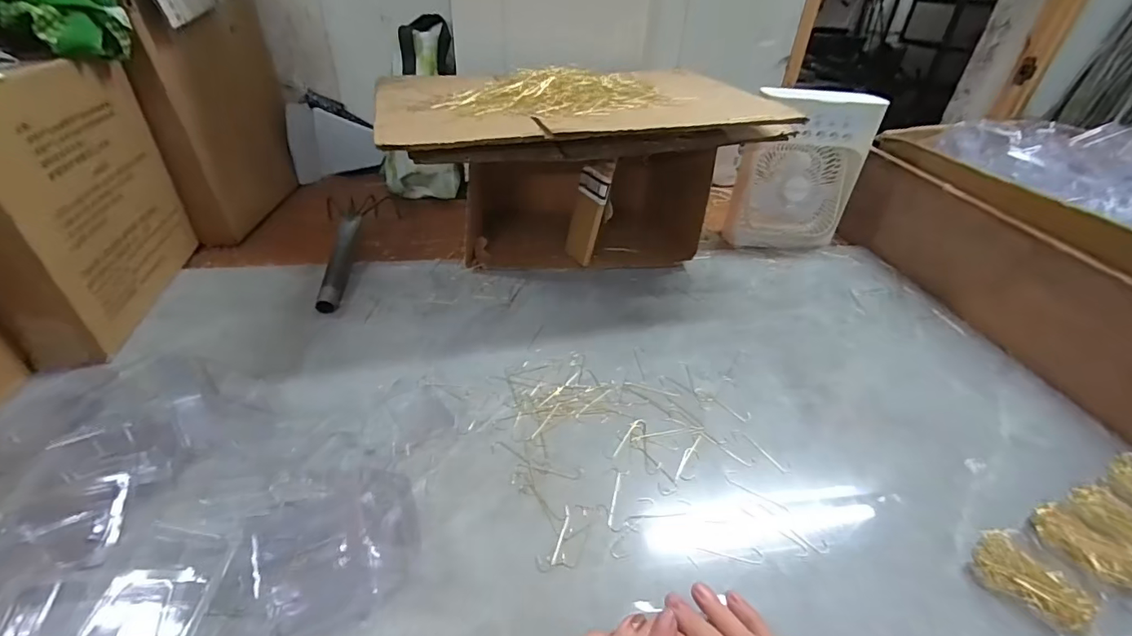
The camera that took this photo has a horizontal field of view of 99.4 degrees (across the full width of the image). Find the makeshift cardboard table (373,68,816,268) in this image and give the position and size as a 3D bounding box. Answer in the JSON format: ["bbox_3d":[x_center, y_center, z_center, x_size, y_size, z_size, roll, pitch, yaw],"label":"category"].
[{"bbox_3d":[0.003,-0.207,0.711,0.487,0.261,0.317,-7,37,-17],"label":"makeshift cardboard table"}]

